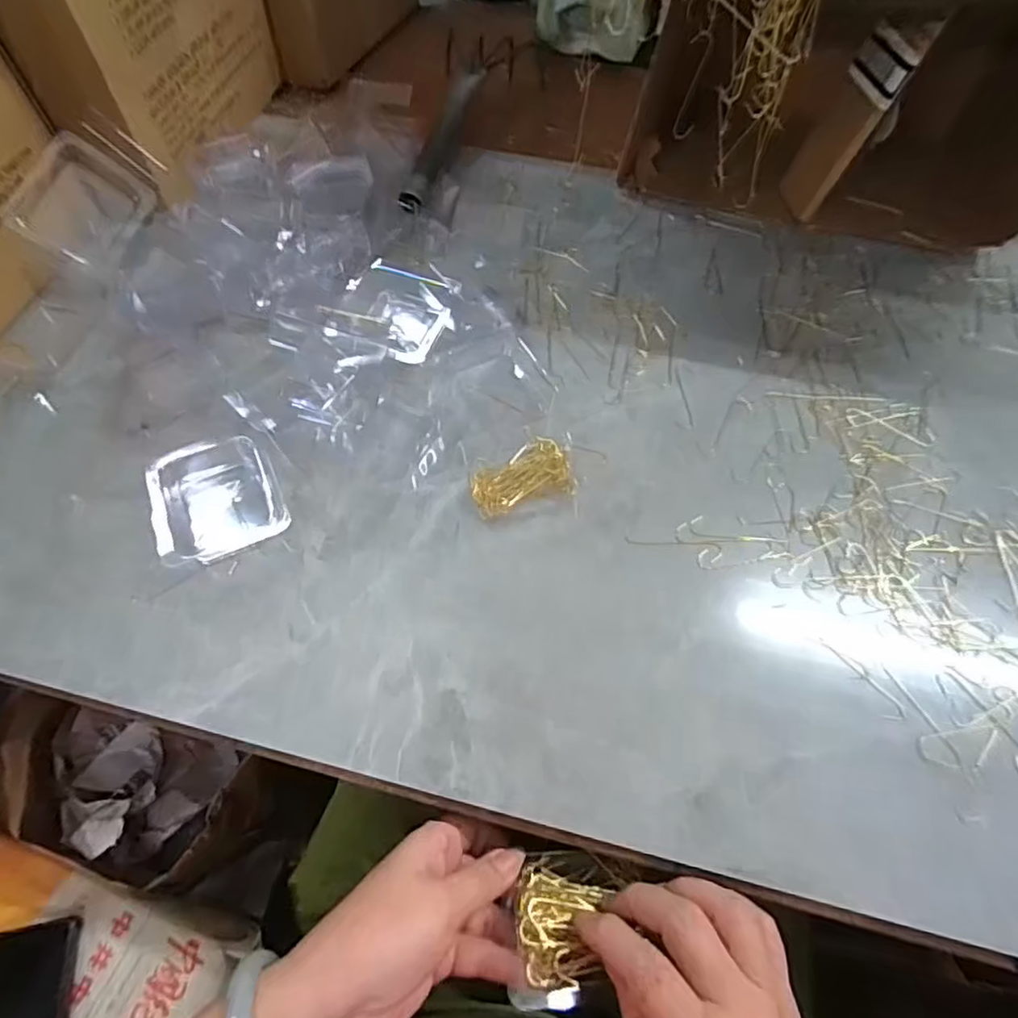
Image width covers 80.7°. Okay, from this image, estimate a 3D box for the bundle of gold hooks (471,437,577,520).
[{"bbox_3d":[0.007,-0.021,0.404,0.066,0.015,0.041,-16,61,-11],"label":"bundle of gold hooks"}]

